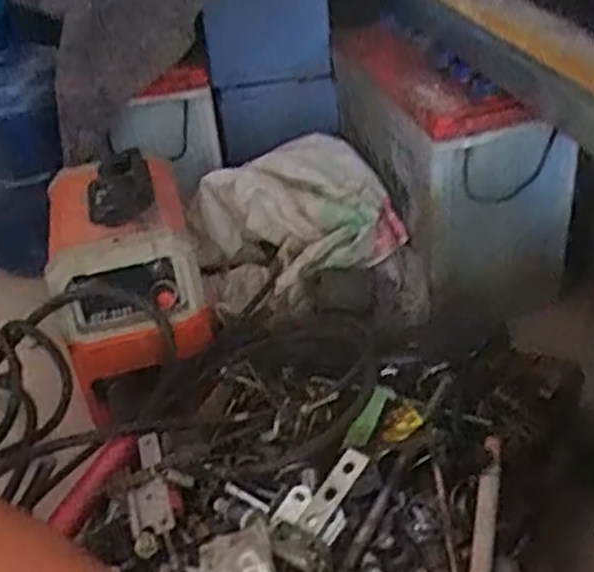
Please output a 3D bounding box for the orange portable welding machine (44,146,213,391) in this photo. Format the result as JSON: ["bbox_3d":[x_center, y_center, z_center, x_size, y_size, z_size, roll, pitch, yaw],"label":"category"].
[{"bbox_3d":[-0.192,-0.023,0.853,0.148,0.173,0.177,-14,37,-10],"label":"orange portable welding machine"}]

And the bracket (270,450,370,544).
[{"bbox_3d":[0.020,0.162,0.608,0.050,0.010,0.078,22,66,16],"label":"bracket"}]

